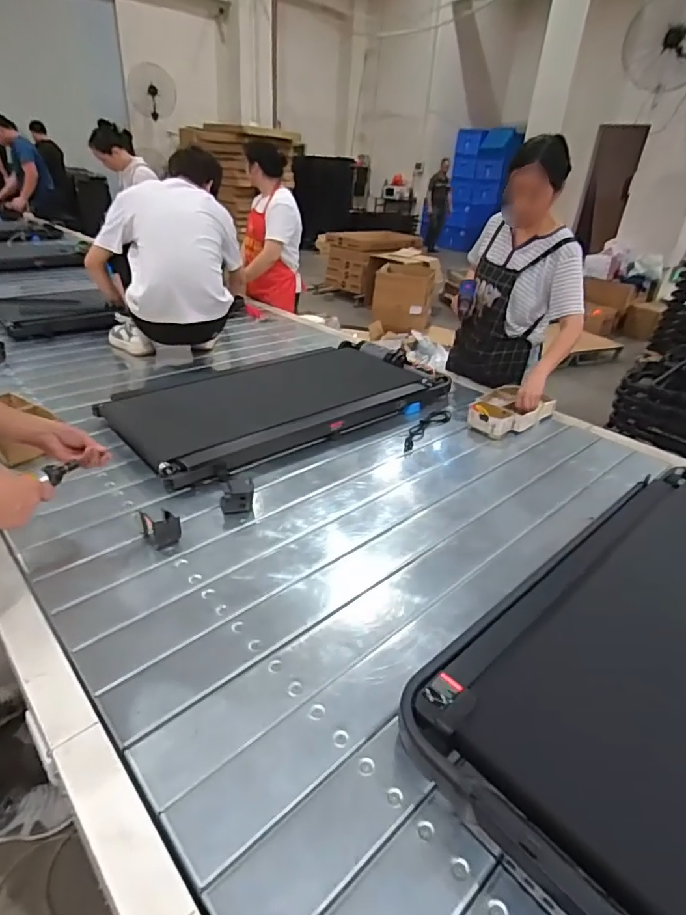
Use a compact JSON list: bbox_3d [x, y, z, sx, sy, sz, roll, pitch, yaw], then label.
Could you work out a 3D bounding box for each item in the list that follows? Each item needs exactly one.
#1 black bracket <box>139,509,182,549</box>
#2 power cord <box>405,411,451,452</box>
[{"bbox_3d":[-0.369,0.145,1.028,0.062,0.063,0.062,-19,36,-34],"label":"black bracket"},{"bbox_3d":[0.265,-0.096,1.587,0.066,0.023,0.330,19,33,26],"label":"power cord"}]

